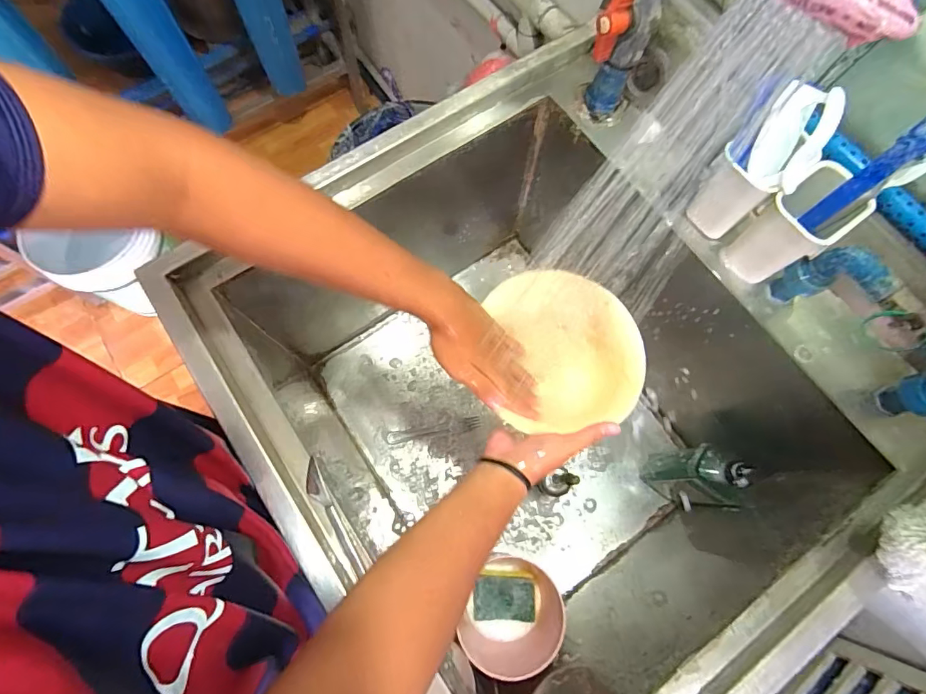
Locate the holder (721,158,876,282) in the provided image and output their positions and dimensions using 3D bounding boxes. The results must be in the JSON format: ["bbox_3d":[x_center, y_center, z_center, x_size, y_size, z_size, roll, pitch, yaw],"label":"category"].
[{"bbox_3d":[0.363,-0.128,0.517,0.081,0.114,0.073,-34,77,-10],"label":"holder"}]

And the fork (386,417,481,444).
[{"bbox_3d":[-0.056,0.157,0.874,0.175,0.009,0.026,-9,74,-3],"label":"fork"}]

